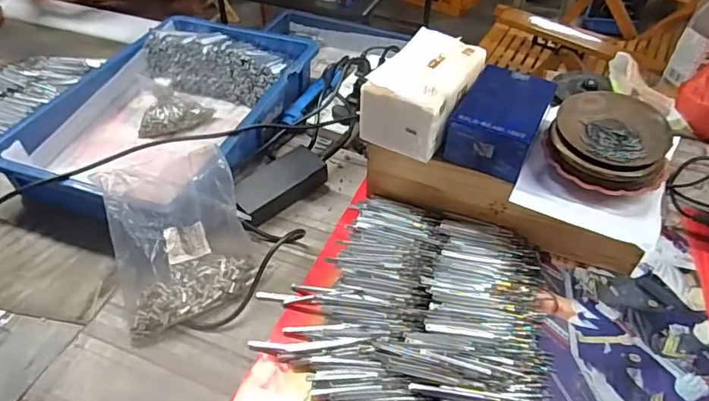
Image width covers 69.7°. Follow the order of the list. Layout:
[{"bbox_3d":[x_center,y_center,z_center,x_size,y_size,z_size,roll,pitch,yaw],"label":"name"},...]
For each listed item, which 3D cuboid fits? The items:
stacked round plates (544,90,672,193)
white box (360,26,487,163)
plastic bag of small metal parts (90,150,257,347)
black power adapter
[{"bbox_3d":[0.287,-0.059,0.579,0.128,0.066,0.124,25,49,23],"label":"stacked round plates"},{"bbox_3d":[0.086,-0.133,0.622,0.096,0.088,0.143,24,49,21],"label":"white box"},{"bbox_3d":[-0.194,0.039,0.564,0.147,0.059,0.185,-19,91,-24],"label":"plastic bag of small metal parts"},{"bbox_3d":[-0.101,-0.019,0.680,0.134,0.039,0.059,-30,54,-29],"label":"black power adapter"}]

